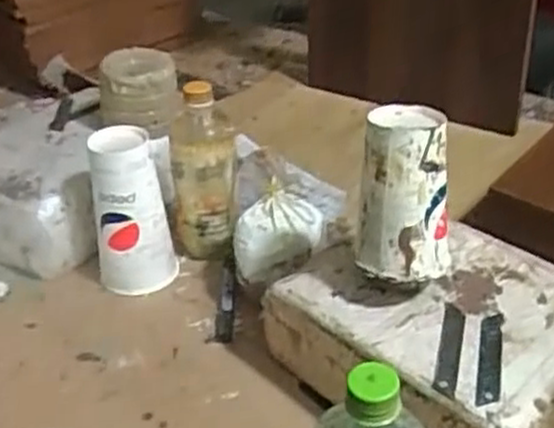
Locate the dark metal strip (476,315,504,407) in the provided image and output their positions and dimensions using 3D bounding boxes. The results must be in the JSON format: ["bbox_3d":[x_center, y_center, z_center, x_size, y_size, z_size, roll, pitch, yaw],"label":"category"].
[{"bbox_3d":[0.163,0.111,0.594,0.016,0.004,0.095,11,37,11],"label":"dark metal strip"}]

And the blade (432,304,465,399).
[{"bbox_3d":[0.135,0.106,0.609,0.016,0.005,0.096,7,35,15],"label":"blade"}]

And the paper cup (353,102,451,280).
[{"bbox_3d":[0.106,-0.016,0.627,0.075,0.124,0.071,-3,35,2],"label":"paper cup"}]

